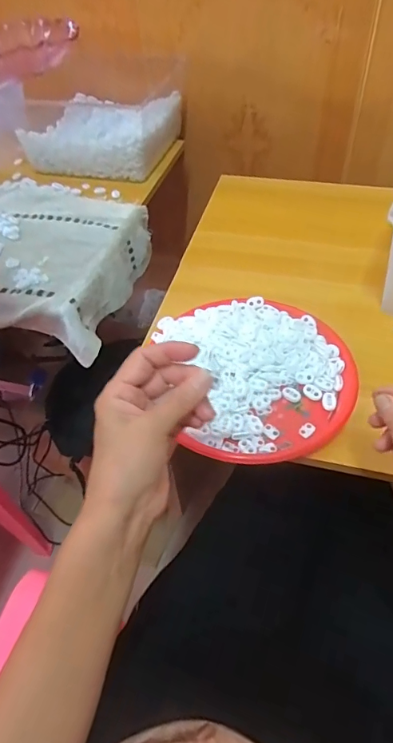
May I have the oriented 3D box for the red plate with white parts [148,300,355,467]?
[{"bbox_3d":[0.074,-0.002,0.536,0.204,0.046,0.213,-3,48,3],"label":"red plate with white parts"}]

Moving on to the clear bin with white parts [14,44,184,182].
[{"bbox_3d":[-0.203,-0.526,0.931,0.296,0.151,0.262,10,50,14],"label":"clear bin with white parts"}]

